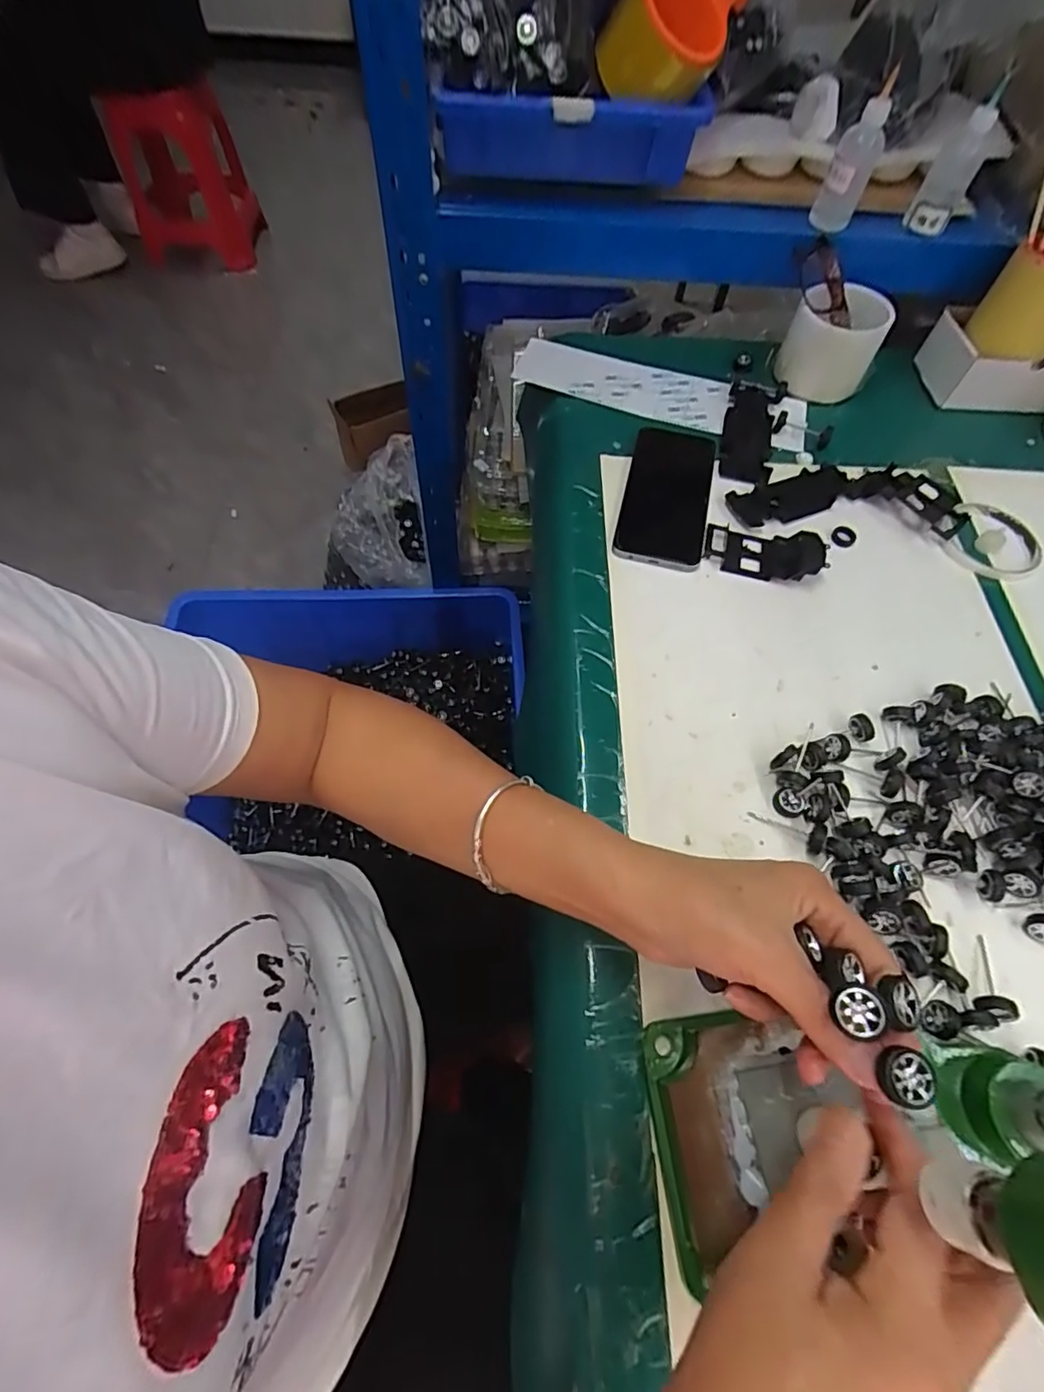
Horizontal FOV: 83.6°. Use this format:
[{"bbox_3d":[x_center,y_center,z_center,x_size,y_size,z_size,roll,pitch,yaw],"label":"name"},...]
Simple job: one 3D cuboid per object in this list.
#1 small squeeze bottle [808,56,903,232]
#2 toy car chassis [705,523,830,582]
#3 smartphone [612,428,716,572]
[{"bbox_3d":[0.294,-0.476,0.516,0.038,0.099,0.032,21,63,10],"label":"small squeeze bottle"},{"bbox_3d":[0.203,-0.122,0.489,0.093,0.018,0.047,9,62,3],"label":"toy car chassis"},{"bbox_3d":[0.130,-0.182,0.522,0.074,0.008,0.170,13,62,5],"label":"smartphone"}]

